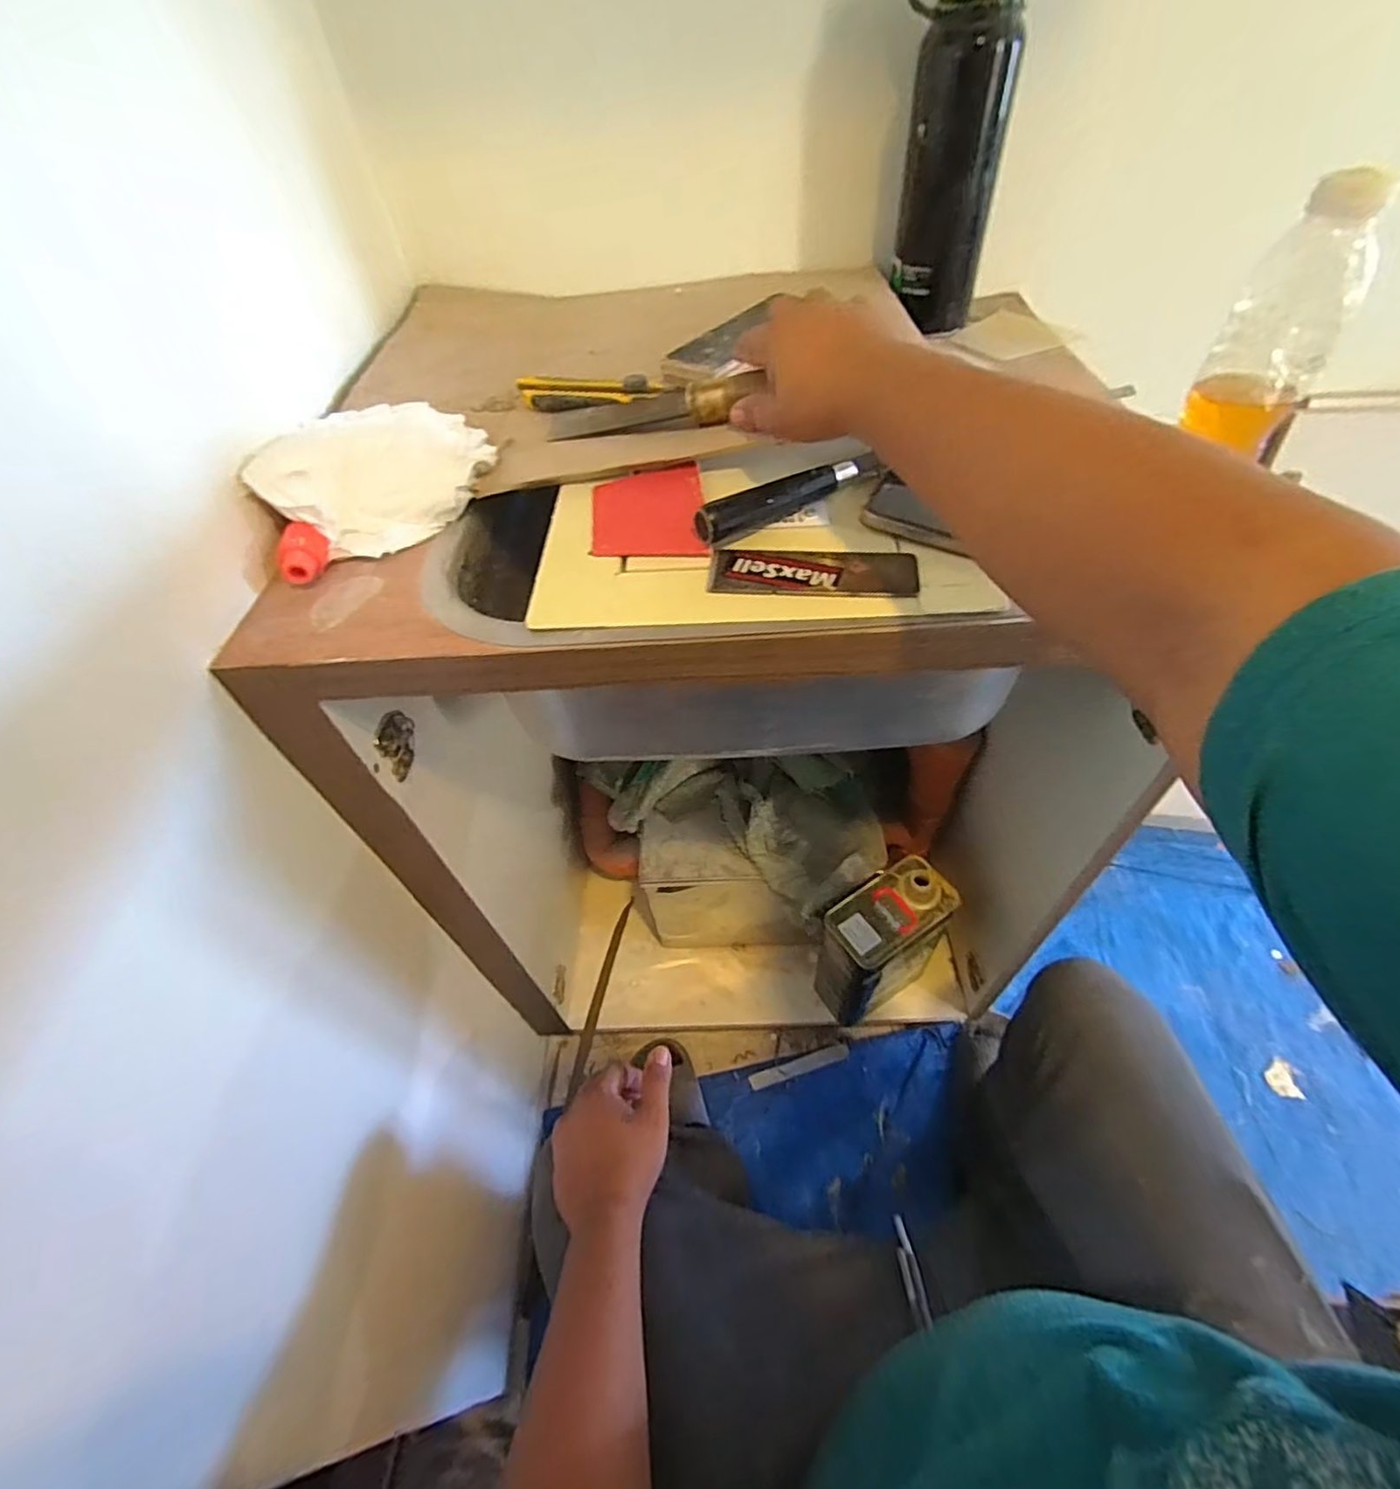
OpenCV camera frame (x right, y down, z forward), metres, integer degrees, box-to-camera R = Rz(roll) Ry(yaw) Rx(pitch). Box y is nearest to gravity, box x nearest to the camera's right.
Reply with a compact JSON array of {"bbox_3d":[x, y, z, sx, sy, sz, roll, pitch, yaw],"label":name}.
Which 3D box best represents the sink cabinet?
[{"bbox_3d":[0.053,-0.029,0.838,0.664,0.827,0.532,-3,50,4],"label":"sink cabinet"}]

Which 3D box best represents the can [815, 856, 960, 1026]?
[{"bbox_3d":[0.256,0.285,0.907,0.163,0.250,0.094,-28,53,-16],"label":"can"}]

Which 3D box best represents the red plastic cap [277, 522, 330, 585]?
[{"bbox_3d":[-0.282,-0.134,0.460,0.028,0.032,0.038,-15,50,-6],"label":"red plastic cap"}]

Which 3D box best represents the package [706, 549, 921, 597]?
[{"bbox_3d":[0.073,-0.113,0.419,0.132,0.006,0.043,2,50,8],"label":"package"}]

